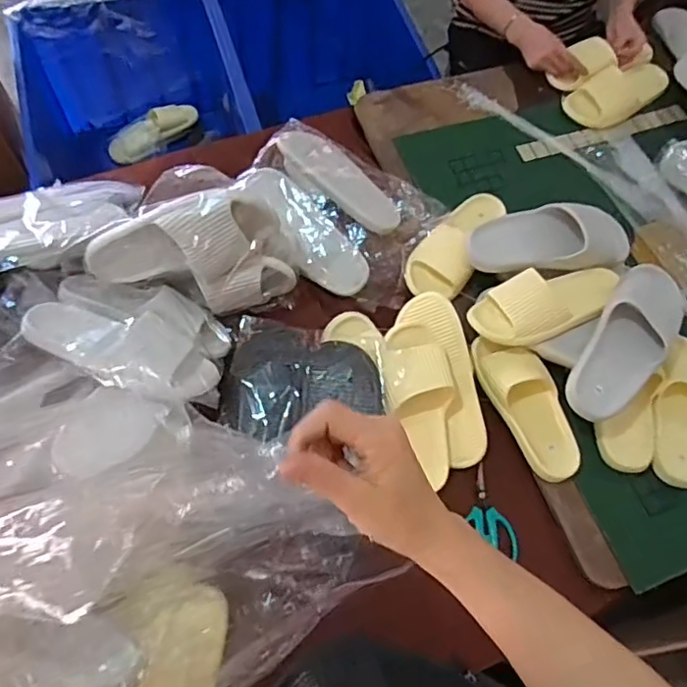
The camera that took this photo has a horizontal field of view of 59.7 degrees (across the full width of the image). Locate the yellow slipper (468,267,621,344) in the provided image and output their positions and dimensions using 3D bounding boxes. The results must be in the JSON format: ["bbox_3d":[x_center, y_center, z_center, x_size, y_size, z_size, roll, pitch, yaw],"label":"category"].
[{"bbox_3d":[0.312,-0.063,0.919,0.231,0.055,0.104,-15,66,6],"label":"yellow slipper"}]

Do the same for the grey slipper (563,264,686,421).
[{"bbox_3d":[0.421,-0.007,0.877,0.127,0.063,0.256,38,69,13],"label":"grey slipper"}]

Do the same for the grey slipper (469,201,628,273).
[{"bbox_3d":[0.343,-0.163,0.991,0.257,0.102,0.111,-2,65,10],"label":"grey slipper"}]

